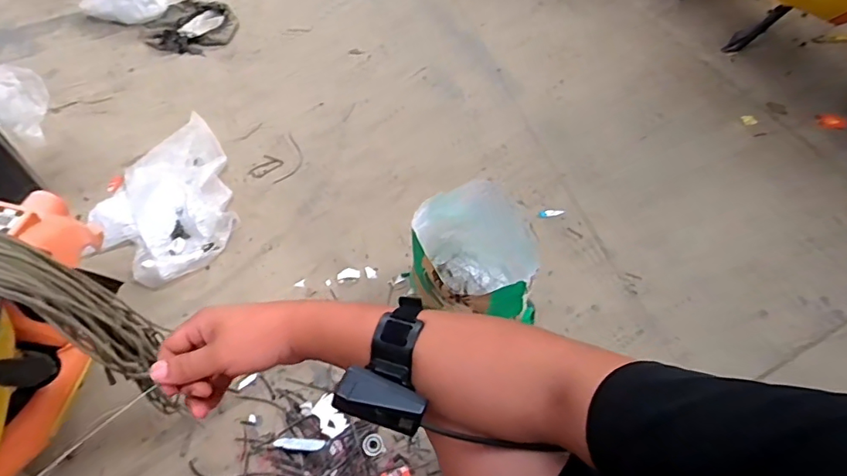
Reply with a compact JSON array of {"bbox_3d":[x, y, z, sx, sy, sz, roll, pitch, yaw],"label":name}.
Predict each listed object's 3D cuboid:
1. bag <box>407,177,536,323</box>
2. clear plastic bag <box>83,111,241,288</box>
[{"bbox_3d":[0.101,0.063,1.008,0.227,0.268,0.244,-12,54,-5],"label":"bag"},{"bbox_3d":[-0.649,-0.111,1.293,0.309,0.049,0.528,-19,54,-10],"label":"clear plastic bag"}]

